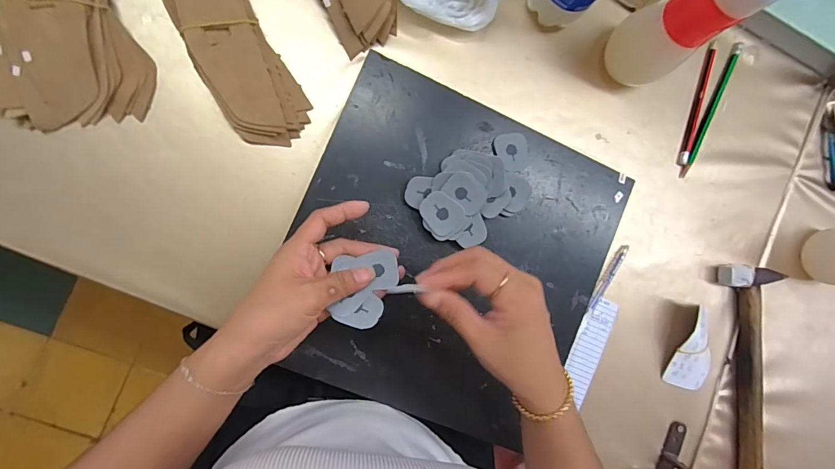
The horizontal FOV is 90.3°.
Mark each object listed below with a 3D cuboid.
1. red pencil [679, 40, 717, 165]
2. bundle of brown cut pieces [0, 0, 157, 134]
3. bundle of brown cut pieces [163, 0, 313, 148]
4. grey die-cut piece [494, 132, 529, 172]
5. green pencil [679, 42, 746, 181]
[{"bbox_3d":[0.319,-0.151,0.471,0.011,0.007,0.147,17,87,-9],"label":"red pencil"},{"bbox_3d":[-0.308,-0.190,0.349,0.119,0.035,0.186,-10,91,-9],"label":"bundle of brown cut pieces"},{"bbox_3d":[-0.172,-0.175,0.382,0.073,0.020,0.194,-30,94,-8],"label":"bundle of brown cut pieces"},{"bbox_3d":[0.094,-0.081,0.409,0.033,0.004,0.038,-12,92,-9],"label":"grey die-cut piece"},{"bbox_3d":[0.336,-0.142,0.472,0.011,0.004,0.169,25,86,-9],"label":"green pencil"}]

